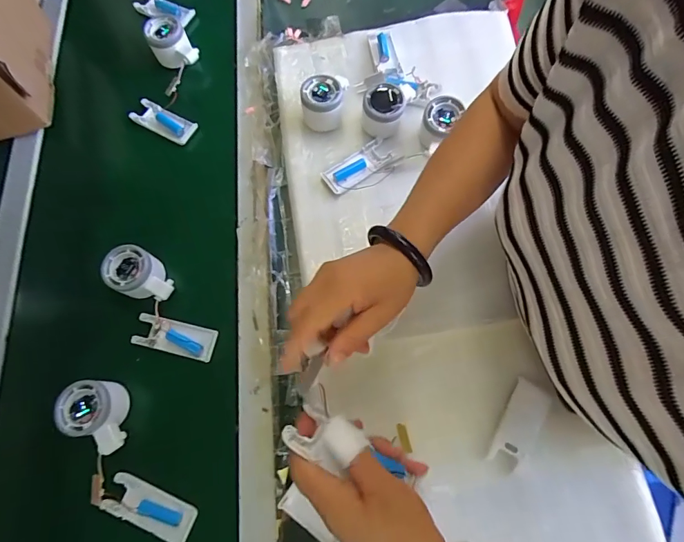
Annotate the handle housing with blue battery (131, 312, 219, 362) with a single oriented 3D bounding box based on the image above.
[{"bbox_3d":[-0.211,0.083,0.499,0.102,0.016,0.039,12,71,7],"label":"handle housing with blue battery"}]

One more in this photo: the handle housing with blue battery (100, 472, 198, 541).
[{"bbox_3d":[-0.214,0.267,0.442,0.104,0.018,0.040,20,72,9],"label":"handle housing with blue battery"}]

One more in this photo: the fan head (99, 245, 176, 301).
[{"bbox_3d":[-0.255,0.007,0.503,0.082,0.044,0.056,32,74,13],"label":"fan head"}]

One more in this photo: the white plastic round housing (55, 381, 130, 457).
[{"bbox_3d":[-0.285,0.169,0.454,0.056,0.044,0.081,-17,70,-4],"label":"white plastic round housing"}]

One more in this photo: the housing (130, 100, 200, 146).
[{"bbox_3d":[-0.273,-0.229,0.608,0.103,0.015,0.038,27,73,12],"label":"housing"}]

